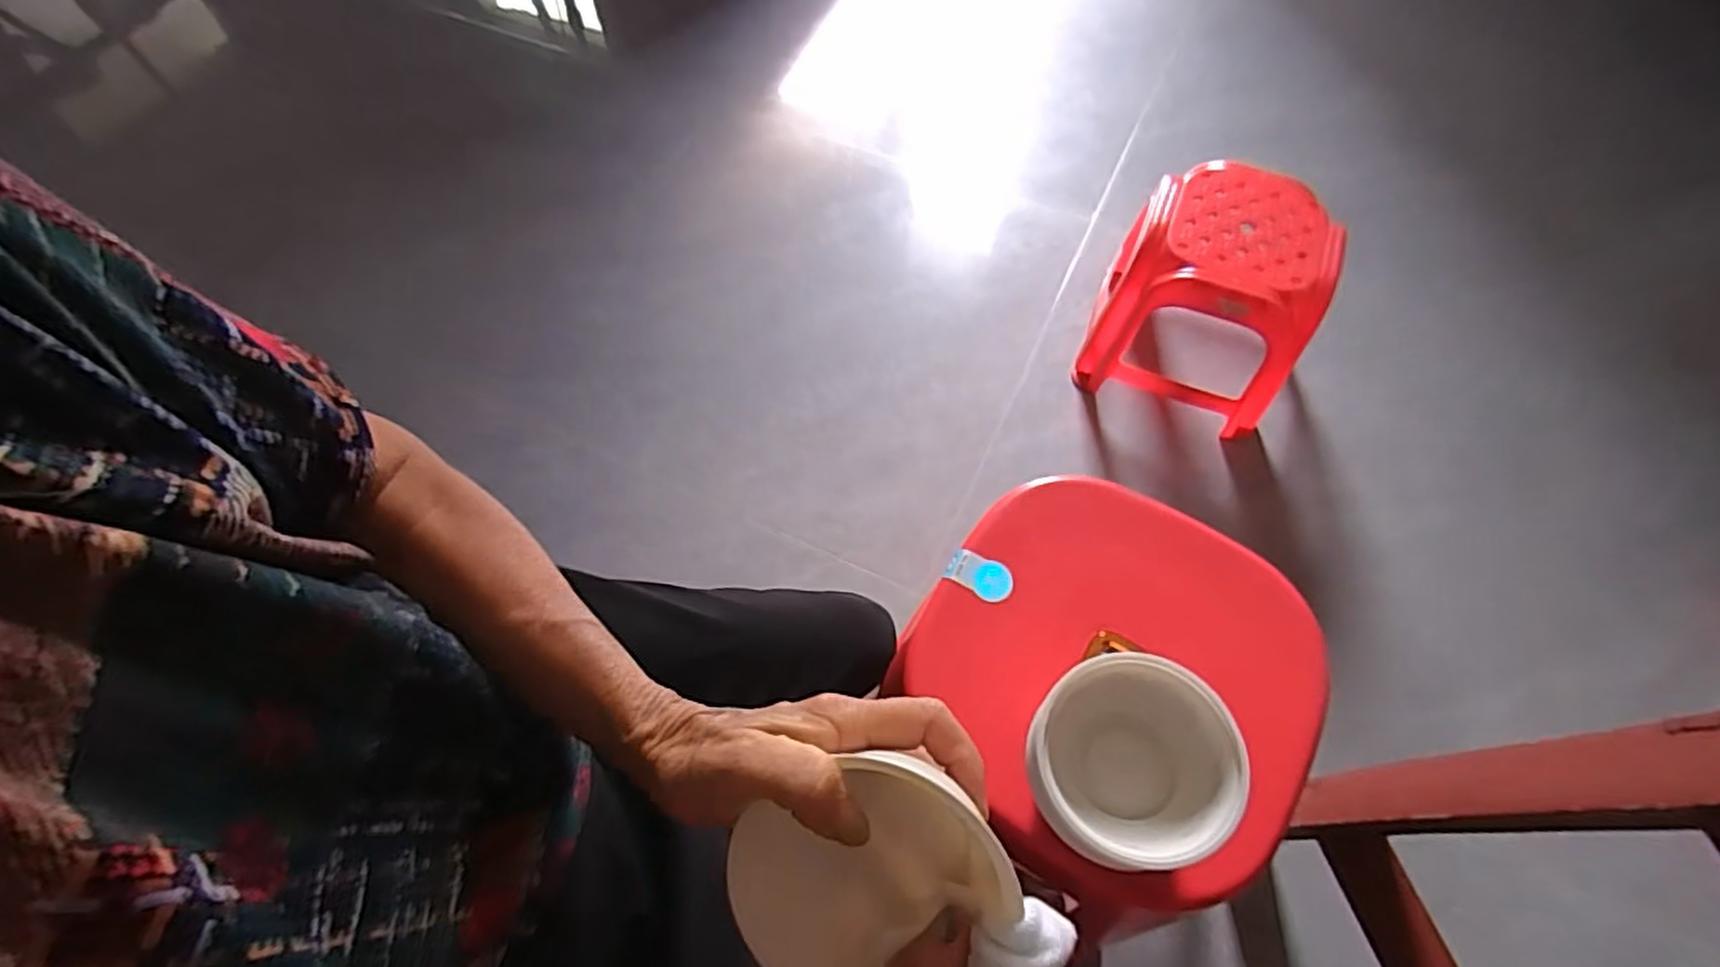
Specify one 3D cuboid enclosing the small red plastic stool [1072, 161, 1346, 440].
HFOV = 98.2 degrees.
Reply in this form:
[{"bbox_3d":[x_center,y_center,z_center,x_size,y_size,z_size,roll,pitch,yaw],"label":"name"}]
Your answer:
[{"bbox_3d":[0.525,-0.277,1.127,0.272,0.268,0.273,23,66,11],"label":"small red plastic stool"}]

